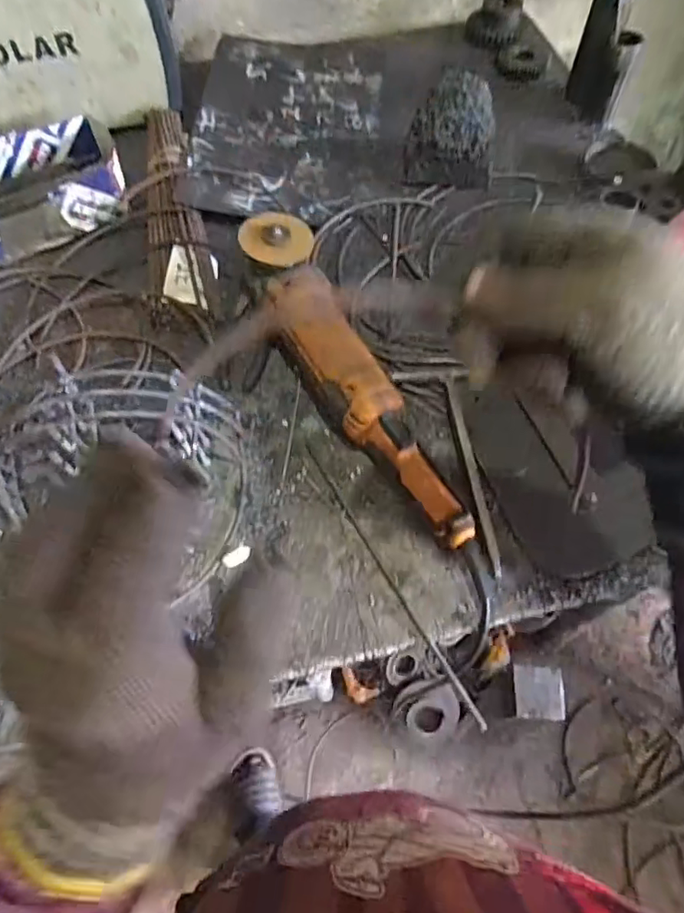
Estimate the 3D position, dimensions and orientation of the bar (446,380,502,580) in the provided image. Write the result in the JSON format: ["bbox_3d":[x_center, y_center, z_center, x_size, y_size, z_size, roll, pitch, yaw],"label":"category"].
[{"bbox_3d":[0.121,0.013,0.537,0.010,0.010,0.200,-6,62,-3],"label":"bar"}]

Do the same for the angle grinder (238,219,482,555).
[{"bbox_3d":[0.002,-0.078,0.543,0.082,0.073,0.374,-22,64,-12],"label":"angle grinder"}]

